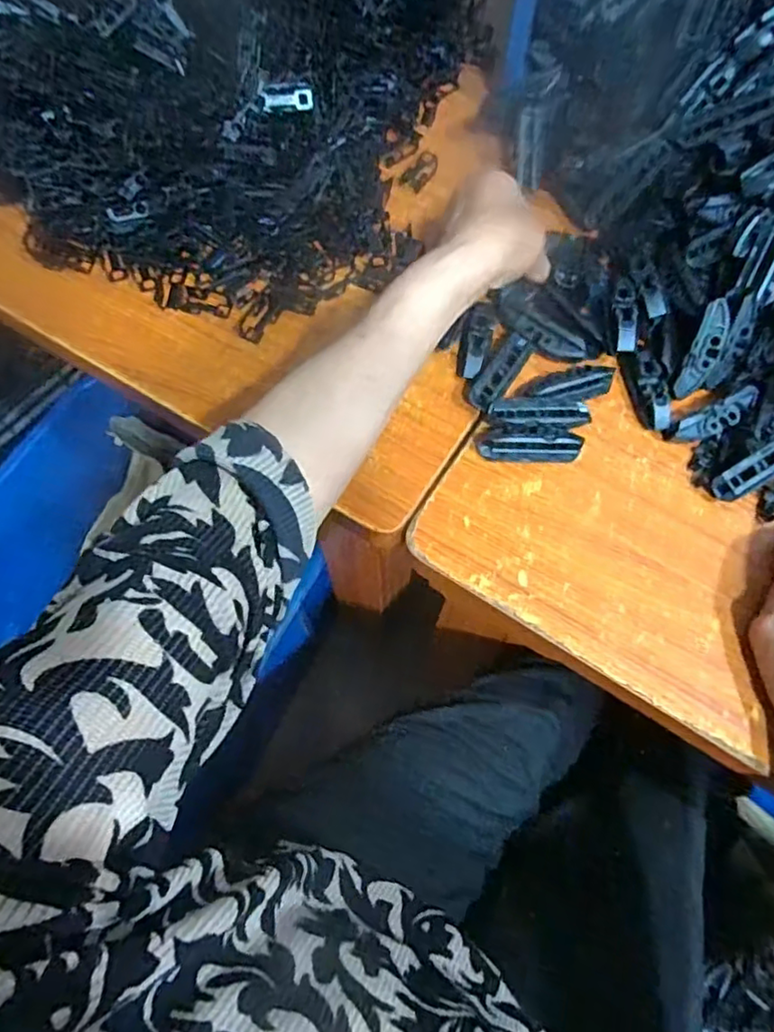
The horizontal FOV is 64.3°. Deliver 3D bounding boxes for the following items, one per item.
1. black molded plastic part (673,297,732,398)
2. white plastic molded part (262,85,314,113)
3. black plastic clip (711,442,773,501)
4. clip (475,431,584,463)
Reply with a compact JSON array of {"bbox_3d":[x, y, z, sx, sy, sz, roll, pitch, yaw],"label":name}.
[{"bbox_3d":[0.226,-0.117,0.436,0.022,0.006,0.067,21,106,9],"label":"black molded plastic part"},{"bbox_3d":[-0.083,-0.346,0.511,0.042,0.004,0.021,-15,90,-15],"label":"white plastic molded part"},{"bbox_3d":[0.263,-0.033,0.436,0.074,0.016,0.020,-27,69,-11],"label":"black plastic clip"},{"bbox_3d":[0.100,-0.049,0.428,0.071,0.019,0.017,2,67,1],"label":"clip"}]

